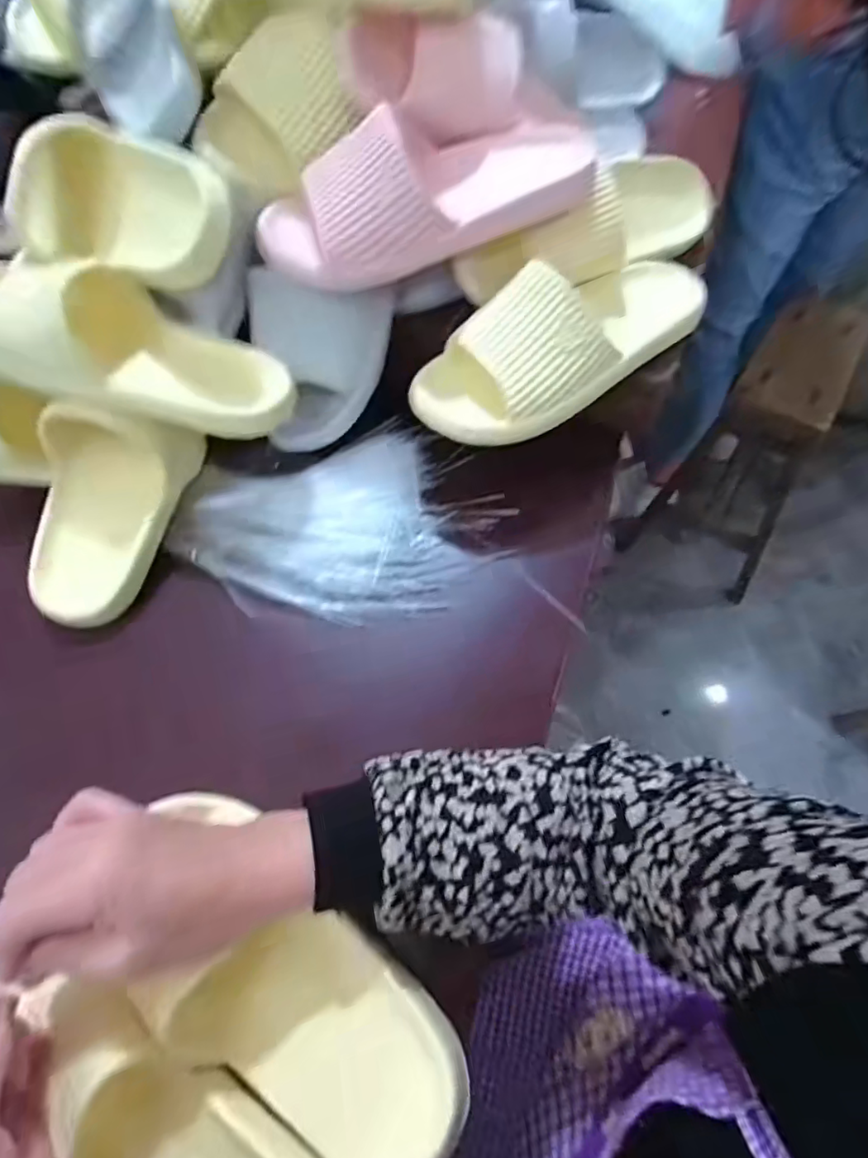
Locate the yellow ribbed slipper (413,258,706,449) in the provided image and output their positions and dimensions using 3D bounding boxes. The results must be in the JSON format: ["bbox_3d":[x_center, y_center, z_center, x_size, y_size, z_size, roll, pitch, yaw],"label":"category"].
[{"bbox_3d":[0.112,-0.200,0.453,0.270,0.070,0.101,-31,63,-14],"label":"yellow ribbed slipper"}]

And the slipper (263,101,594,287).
[{"bbox_3d":[-0.005,-0.294,0.437,0.260,0.077,0.093,-16,61,-6],"label":"slipper"}]

